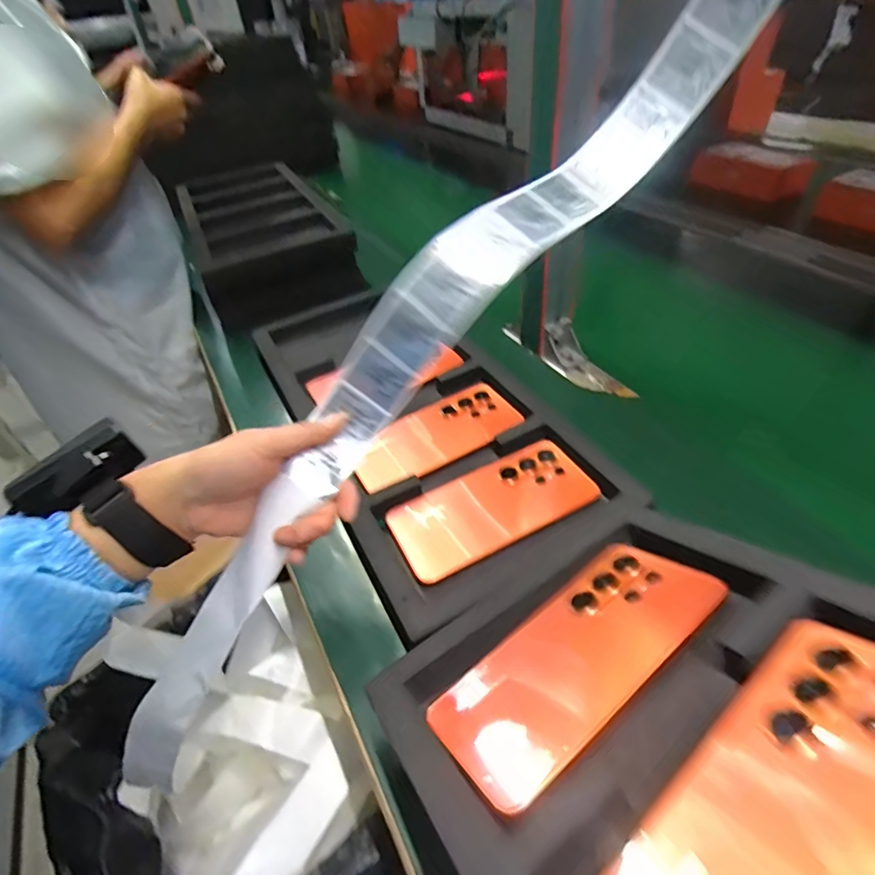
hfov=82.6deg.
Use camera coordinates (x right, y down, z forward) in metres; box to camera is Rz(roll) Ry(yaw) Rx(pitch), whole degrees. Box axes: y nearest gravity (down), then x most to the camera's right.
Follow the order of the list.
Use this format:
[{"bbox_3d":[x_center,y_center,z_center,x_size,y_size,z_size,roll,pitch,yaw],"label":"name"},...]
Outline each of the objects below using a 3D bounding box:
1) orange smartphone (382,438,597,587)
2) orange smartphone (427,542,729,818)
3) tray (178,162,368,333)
[{"bbox_3d":[0.047,0.057,0.424,0.170,0.012,0.079,-21,45,-16],"label":"orange smartphone"},{"bbox_3d":[0.077,0.118,0.276,0.168,0.004,0.080,-31,24,-24],"label":"orange smartphone"},{"bbox_3d":[-0.316,-0.356,0.881,0.221,0.112,0.440,-22,45,-17],"label":"tray"}]

